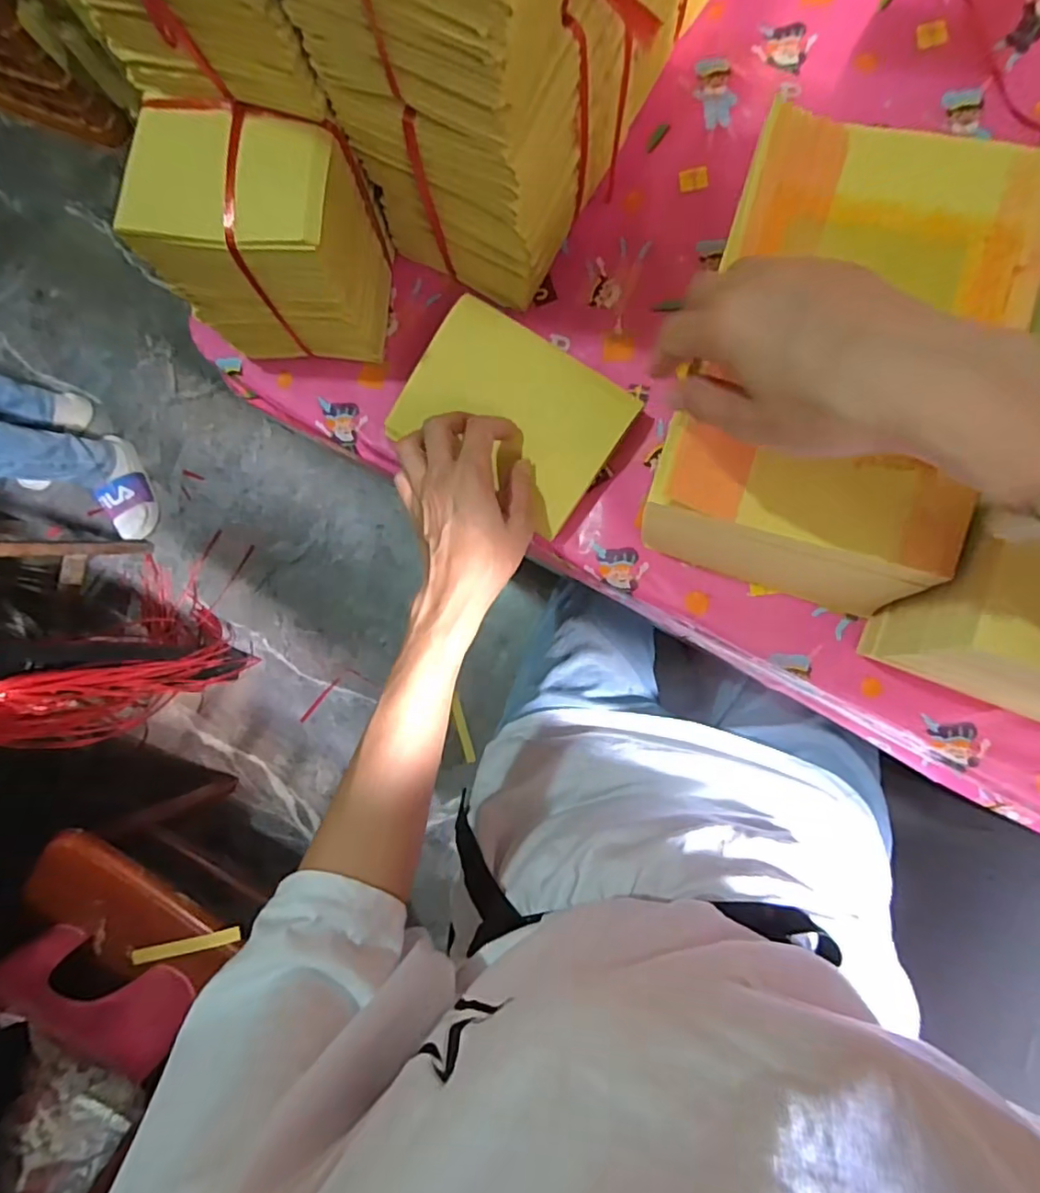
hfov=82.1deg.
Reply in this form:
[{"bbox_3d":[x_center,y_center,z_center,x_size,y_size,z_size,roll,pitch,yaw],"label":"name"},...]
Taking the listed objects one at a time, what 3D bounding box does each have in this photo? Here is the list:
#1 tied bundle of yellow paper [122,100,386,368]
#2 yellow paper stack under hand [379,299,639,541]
[{"bbox_3d":[-0.164,-0.241,0.411,0.119,0.149,0.092,7,86,8],"label":"tied bundle of yellow paper"},{"bbox_3d":[-0.007,-0.133,0.433,0.155,0.013,0.112,36,91,9],"label":"yellow paper stack under hand"}]

